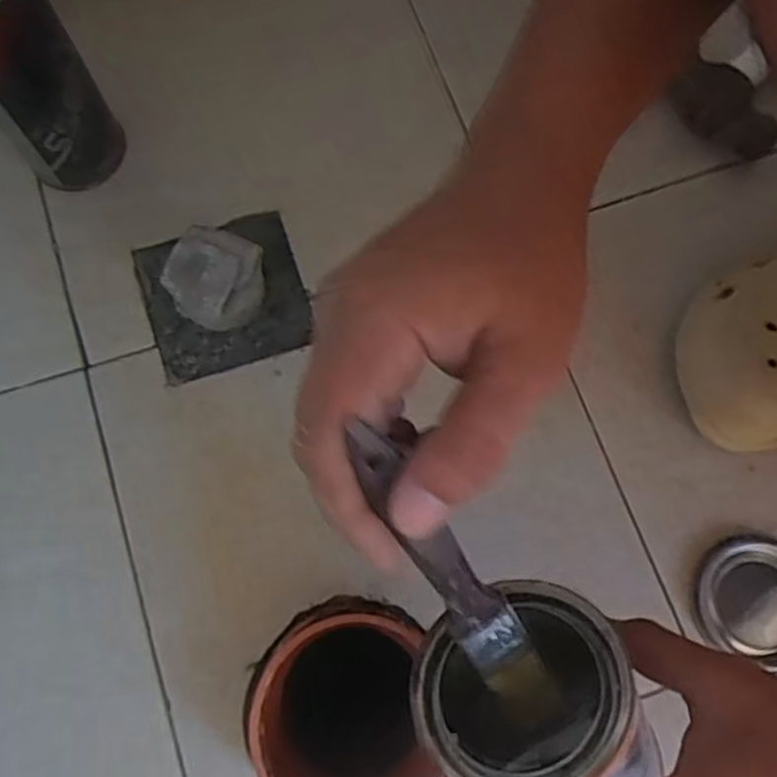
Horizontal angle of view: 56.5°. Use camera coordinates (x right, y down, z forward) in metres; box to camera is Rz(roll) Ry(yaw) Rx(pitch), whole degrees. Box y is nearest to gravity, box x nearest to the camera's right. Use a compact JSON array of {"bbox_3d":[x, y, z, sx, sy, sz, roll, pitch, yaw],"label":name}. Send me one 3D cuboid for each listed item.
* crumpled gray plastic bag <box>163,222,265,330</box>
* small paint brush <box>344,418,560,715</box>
[{"bbox_3d":[-0.106,-0.068,0.454,0.053,0.050,0.051,17,74,5],"label":"crumpled gray plastic bag"},{"bbox_3d":[0.028,0.072,0.256,0.024,0.167,0.005,-38,33,-11],"label":"small paint brush"}]

